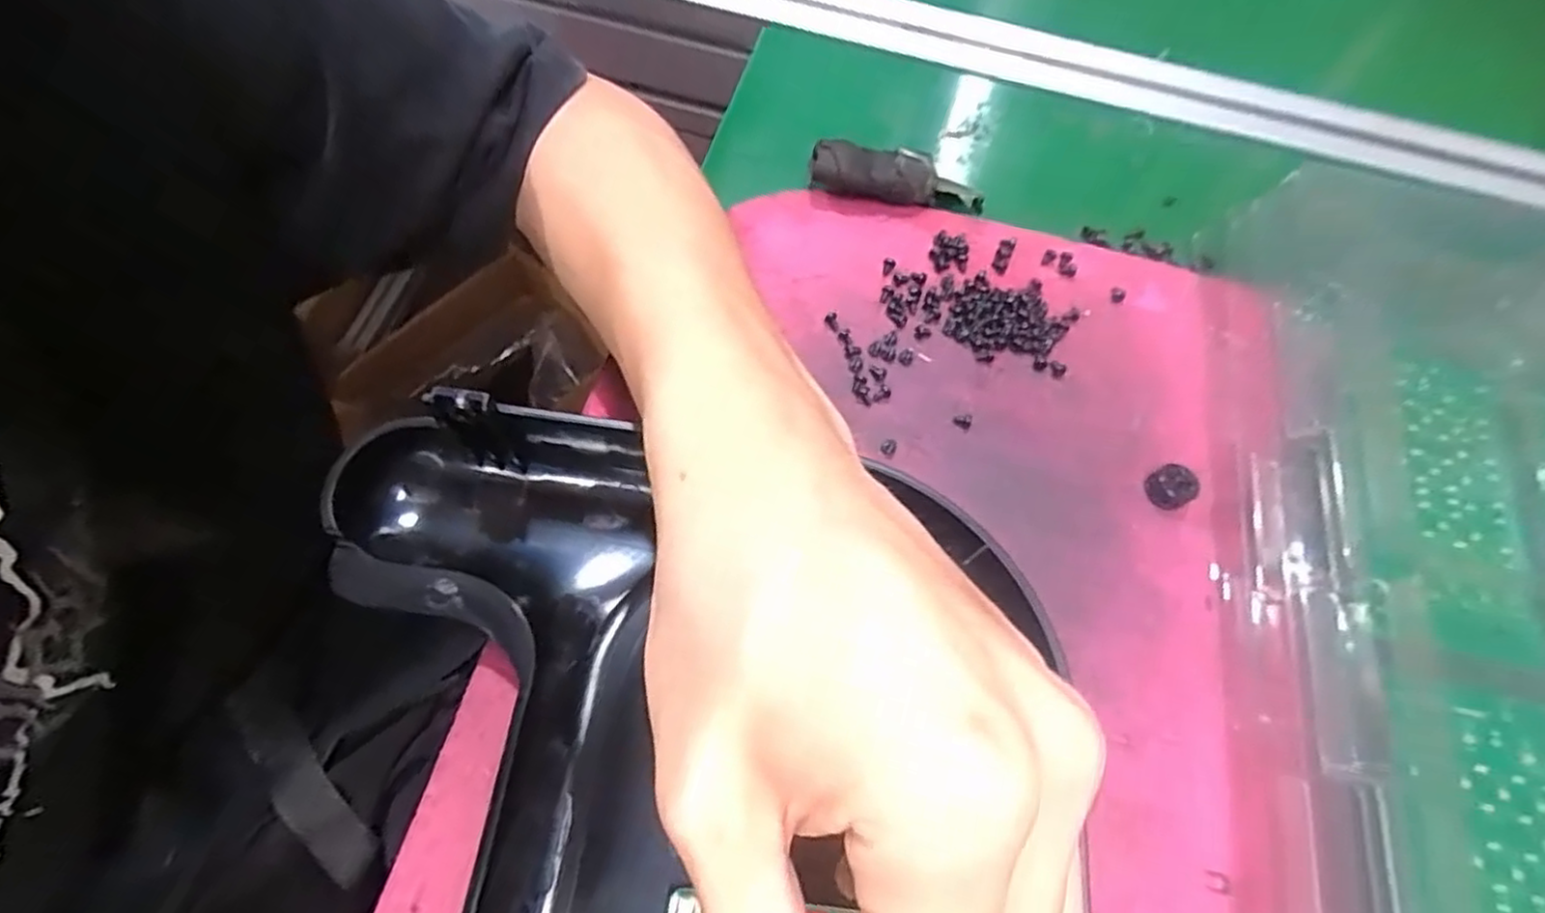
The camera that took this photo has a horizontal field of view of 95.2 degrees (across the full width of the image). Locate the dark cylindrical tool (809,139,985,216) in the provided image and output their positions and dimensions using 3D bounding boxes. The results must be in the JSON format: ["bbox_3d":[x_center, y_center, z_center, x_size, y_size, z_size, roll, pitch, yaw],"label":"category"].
[{"bbox_3d":[0.055,-0.116,0.294,0.075,0.022,0.021,6,63,-16],"label":"dark cylindrical tool"}]

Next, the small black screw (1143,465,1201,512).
[{"bbox_3d":[0.138,0.011,0.245,0.011,0.011,0.014,-31,72,-15],"label":"small black screw"}]

